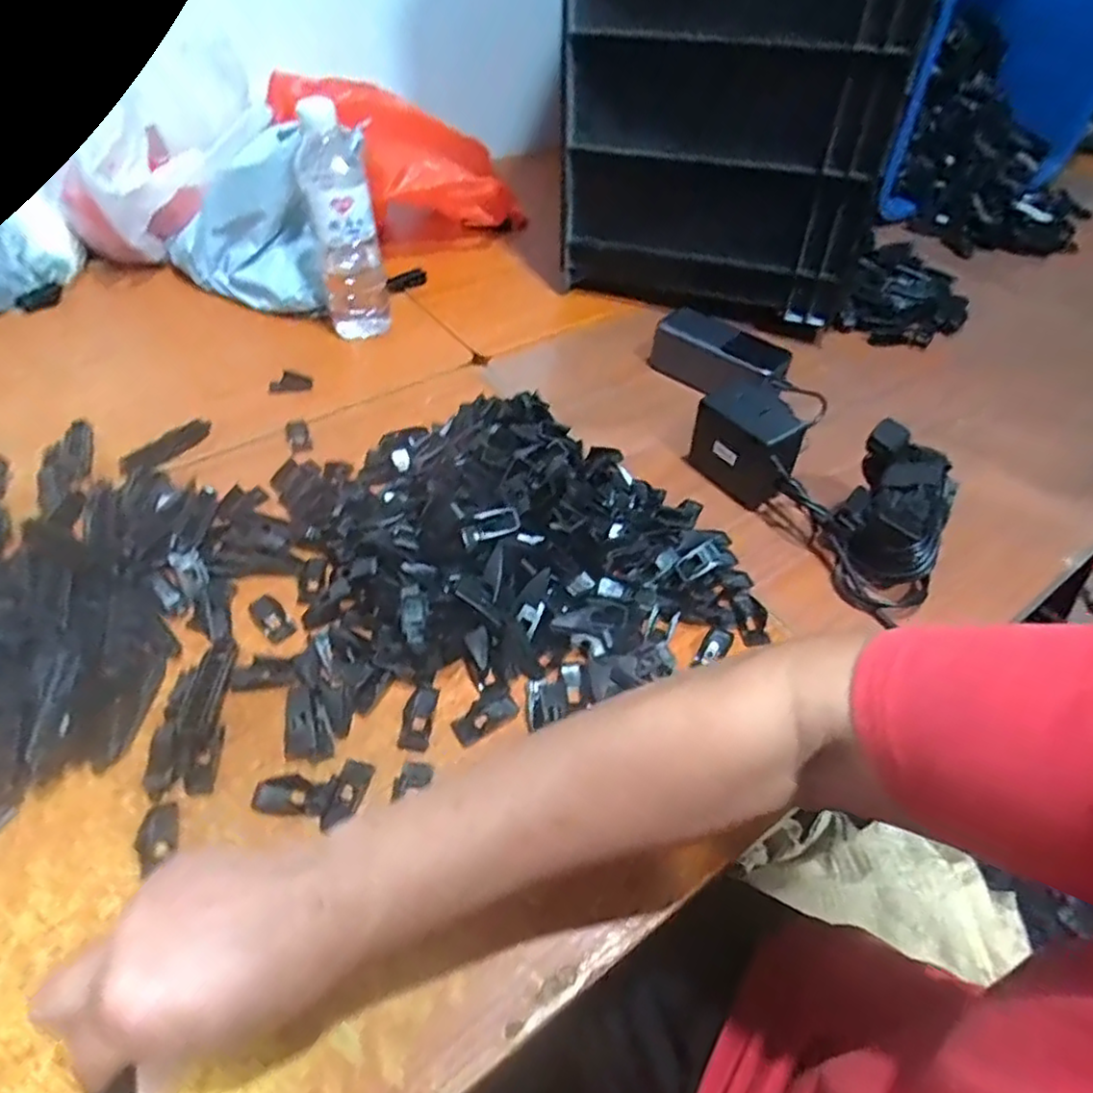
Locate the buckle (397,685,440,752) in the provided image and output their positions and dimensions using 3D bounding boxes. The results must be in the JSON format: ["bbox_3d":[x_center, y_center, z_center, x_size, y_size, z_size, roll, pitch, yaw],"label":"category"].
[{"bbox_3d":[-0.080,0.106,0.418,0.019,0.004,0.042,5,47,2],"label":"buckle"}]

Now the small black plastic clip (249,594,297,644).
[{"bbox_3d":[-0.190,0.050,0.468,0.019,0.006,0.044,-35,58,-30],"label":"small black plastic clip"}]

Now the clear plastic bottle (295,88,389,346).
[{"bbox_3d":[-0.195,-0.306,0.655,0.063,0.201,0.051,-12,49,-13],"label":"clear plastic bottle"}]

